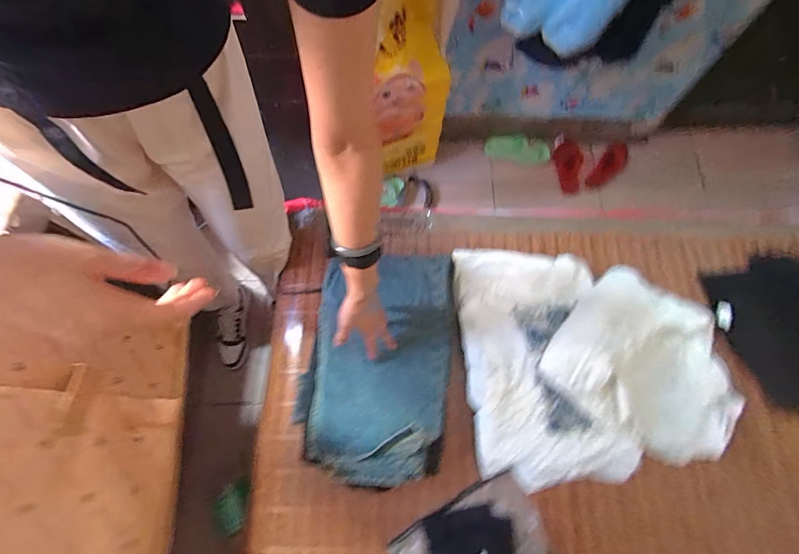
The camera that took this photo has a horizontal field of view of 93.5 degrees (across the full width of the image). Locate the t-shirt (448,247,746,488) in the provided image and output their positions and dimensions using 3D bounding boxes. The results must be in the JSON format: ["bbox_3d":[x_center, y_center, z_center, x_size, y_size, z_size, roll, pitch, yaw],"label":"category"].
[{"bbox_3d":[0.376,0.145,0.735,0.485,0.102,0.445,-3,69,-3],"label":"t-shirt"}]

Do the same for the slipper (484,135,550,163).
[{"bbox_3d":[0.445,-0.480,1.415,0.243,0.066,0.092,9,69,2],"label":"slipper"}]

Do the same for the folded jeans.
[{"bbox_3d":[-0.044,0.152,0.730,0.278,0.084,0.438,9,69,2],"label":"folded jeans"}]

